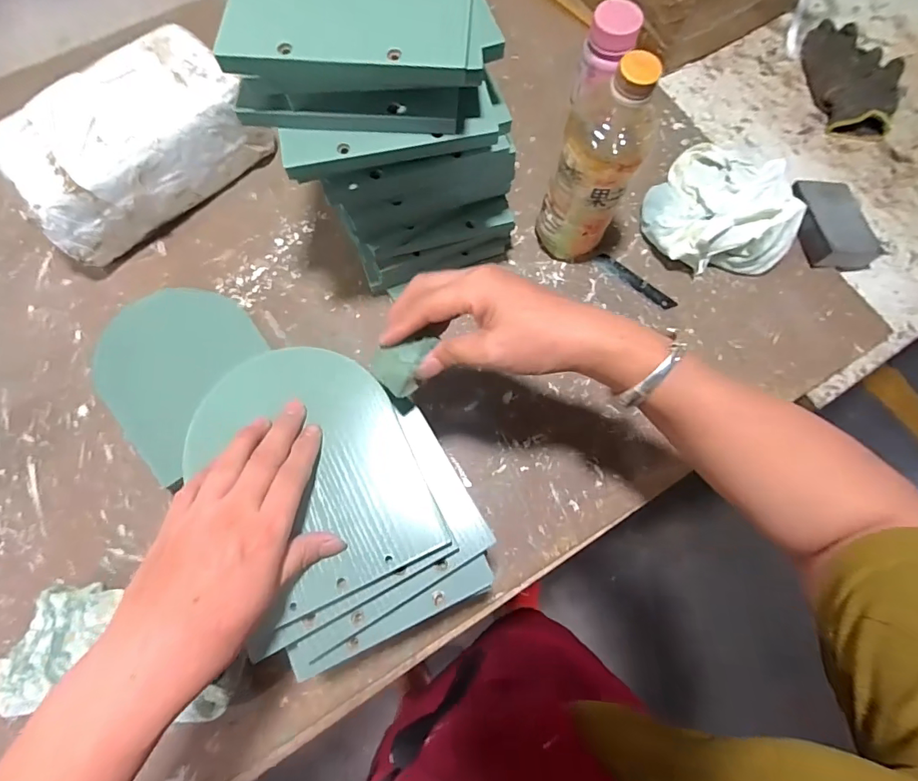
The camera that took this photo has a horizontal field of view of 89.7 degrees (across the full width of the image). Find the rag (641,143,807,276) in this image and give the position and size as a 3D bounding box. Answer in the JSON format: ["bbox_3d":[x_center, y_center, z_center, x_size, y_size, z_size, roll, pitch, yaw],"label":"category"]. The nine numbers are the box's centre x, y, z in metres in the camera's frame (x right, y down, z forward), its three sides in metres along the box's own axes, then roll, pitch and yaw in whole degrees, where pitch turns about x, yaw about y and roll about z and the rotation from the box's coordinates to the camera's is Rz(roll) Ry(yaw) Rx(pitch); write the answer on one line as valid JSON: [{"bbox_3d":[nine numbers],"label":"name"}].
[{"bbox_3d":[0.287,-0.196,0.500,0.146,0.052,0.160,33,76,9],"label":"rag"}]

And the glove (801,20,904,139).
[{"bbox_3d":[0.512,-0.407,0.596,0.112,0.030,0.175,10,74,2],"label":"glove"}]

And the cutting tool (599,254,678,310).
[{"bbox_3d":[0.193,-0.119,0.504,0.095,0.004,0.015,41,77,11],"label":"cutting tool"}]

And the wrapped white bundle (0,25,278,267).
[{"bbox_3d":[-0.329,-0.243,0.478,0.238,0.113,0.112,-40,78,-11],"label":"wrapped white bundle"}]

